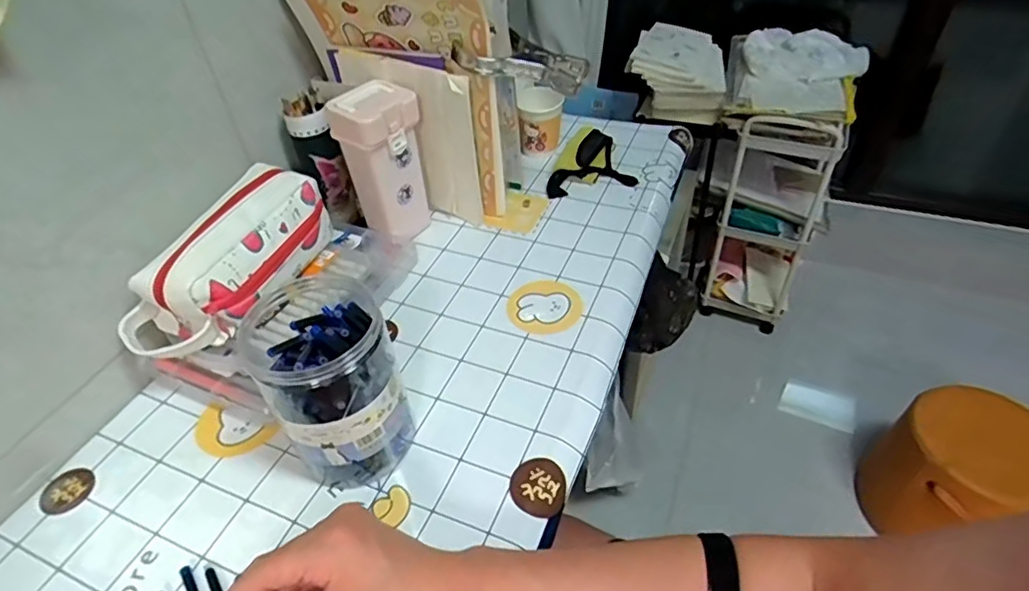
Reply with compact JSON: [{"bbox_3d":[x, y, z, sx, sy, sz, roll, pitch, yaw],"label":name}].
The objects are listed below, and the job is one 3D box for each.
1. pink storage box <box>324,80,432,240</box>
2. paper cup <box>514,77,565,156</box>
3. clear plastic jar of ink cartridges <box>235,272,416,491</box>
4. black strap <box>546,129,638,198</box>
[{"bbox_3d":[-0.145,-0.142,0.658,0.067,0.176,0.083,24,50,26],"label":"pink storage box"},{"bbox_3d":[0.032,-0.256,0.814,0.063,0.083,0.079,-5,44,-1],"label":"paper cup"},{"bbox_3d":[-0.141,0.072,0.458,0.099,0.147,0.101,-2,44,2],"label":"clear plastic jar of ink cartridges"},{"bbox_3d":[0.095,-0.171,0.763,0.121,0.041,0.090,-25,48,-21],"label":"black strap"}]

